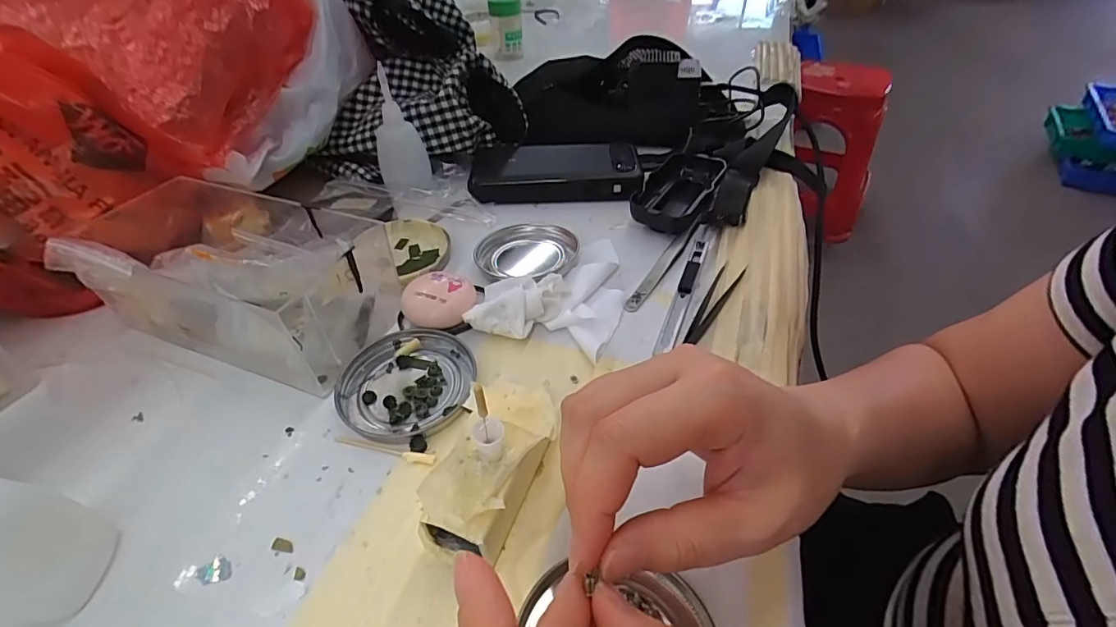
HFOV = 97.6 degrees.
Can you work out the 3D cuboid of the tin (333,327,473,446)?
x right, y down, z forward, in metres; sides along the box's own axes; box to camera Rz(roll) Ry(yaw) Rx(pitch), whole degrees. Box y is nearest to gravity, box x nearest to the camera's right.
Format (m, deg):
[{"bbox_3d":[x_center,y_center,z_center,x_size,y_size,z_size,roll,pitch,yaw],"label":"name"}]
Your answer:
[{"bbox_3d":[-0.091,0.041,0.293,0.075,0.008,0.076,-1,43,1],"label":"tin"}]

